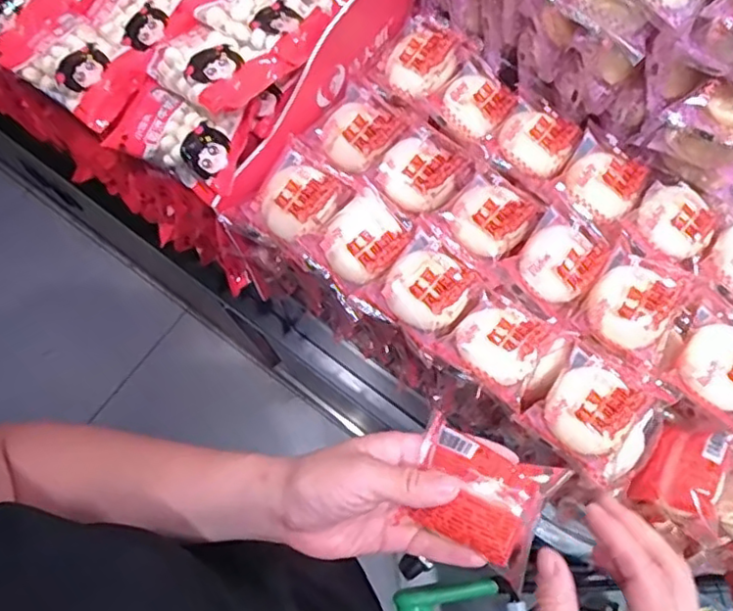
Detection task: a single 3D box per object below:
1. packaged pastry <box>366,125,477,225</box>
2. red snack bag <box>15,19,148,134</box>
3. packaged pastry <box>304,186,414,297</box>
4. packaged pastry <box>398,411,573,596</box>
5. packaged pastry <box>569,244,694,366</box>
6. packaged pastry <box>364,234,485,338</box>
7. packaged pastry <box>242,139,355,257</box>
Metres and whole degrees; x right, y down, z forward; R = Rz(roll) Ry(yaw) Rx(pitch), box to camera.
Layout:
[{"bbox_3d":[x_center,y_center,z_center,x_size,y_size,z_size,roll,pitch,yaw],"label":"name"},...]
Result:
[{"bbox_3d":[0.045,-0.109,0.498,0.070,0.029,0.062,-43,76,-11],"label":"packaged pastry"},{"bbox_3d":[-0.221,-0.184,0.486,0.088,0.026,0.065,36,77,12],"label":"red snack bag"},{"bbox_3d":[-0.004,-0.047,0.461,0.057,0.031,0.068,39,78,13],"label":"packaged pastry"},{"bbox_3d":[0.067,0.113,0.370,0.082,0.028,0.067,27,75,10],"label":"packaged pastry"},{"bbox_3d":[0.194,-0.001,0.440,0.062,0.030,0.069,35,77,12],"label":"packaged pastry"},{"bbox_3d":[0.044,-0.014,0.439,0.067,0.019,0.063,-43,76,-11],"label":"packaged pastry"},{"bbox_3d":[-0.051,-0.083,0.478,0.064,0.037,0.074,33,77,12],"label":"packaged pastry"}]

